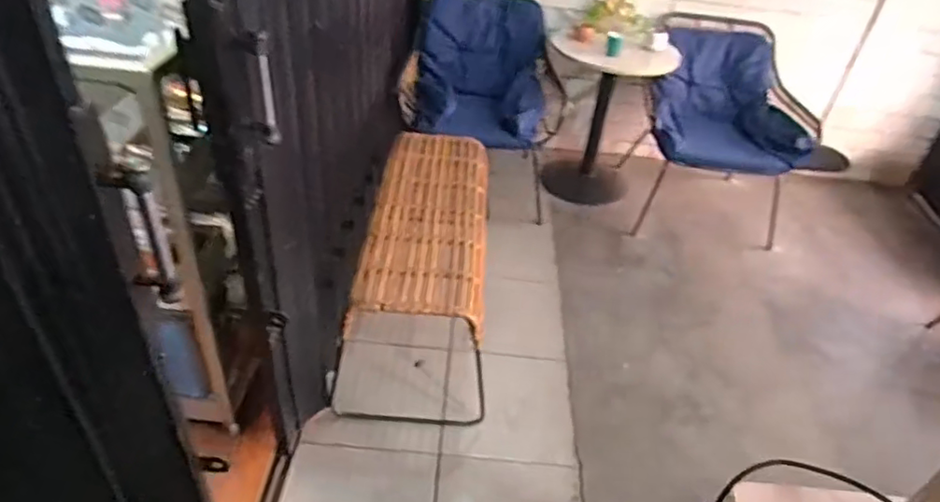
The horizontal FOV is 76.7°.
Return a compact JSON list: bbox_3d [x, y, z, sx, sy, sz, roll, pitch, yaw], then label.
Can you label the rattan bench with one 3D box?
[{"bbox_3d":[-0.139,0.042,1.937,0.388,0.468,0.910,5,38,-1],"label":"rattan bench"}]

